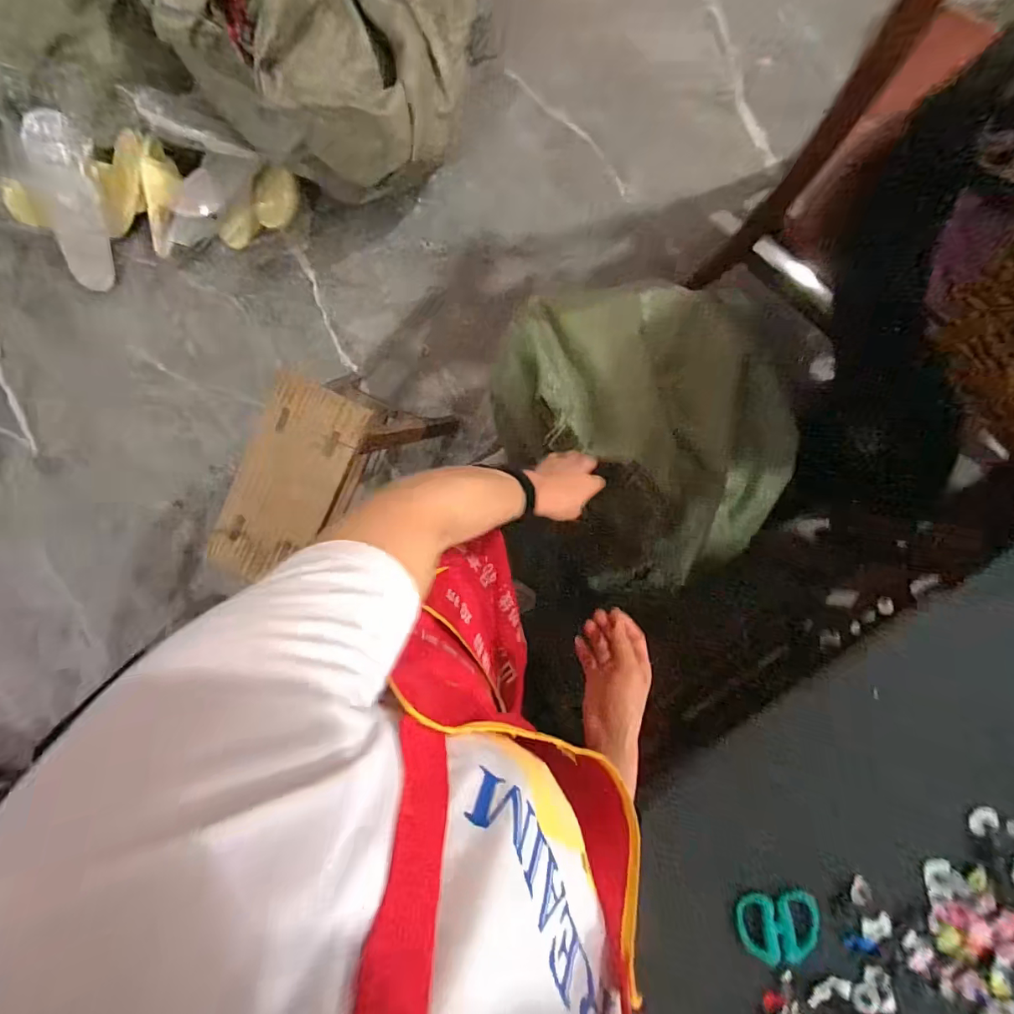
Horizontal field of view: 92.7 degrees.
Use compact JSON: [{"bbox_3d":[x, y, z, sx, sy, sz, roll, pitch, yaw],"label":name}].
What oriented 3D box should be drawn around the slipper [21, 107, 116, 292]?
[{"bbox_3d":[-0.974,-0.669,1.080,0.135,0.088,0.368,27,134,-1],"label":"slipper"}]

